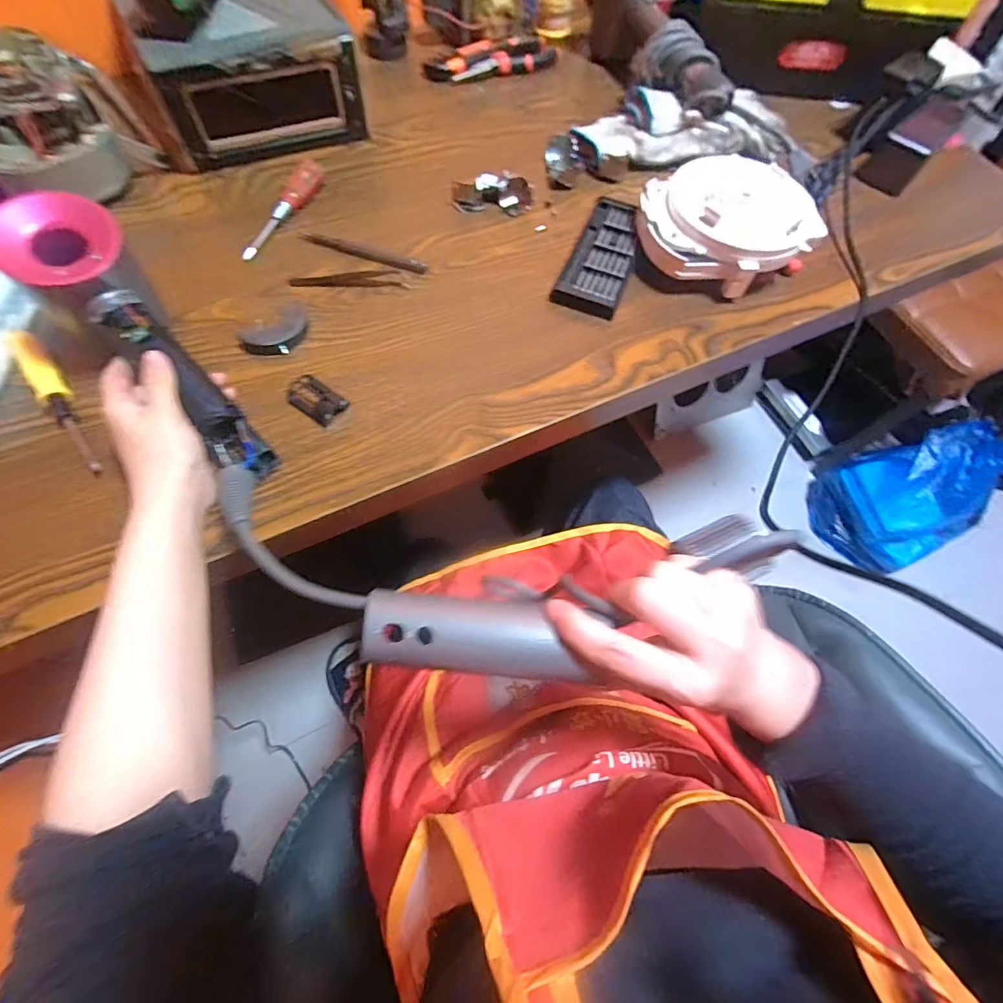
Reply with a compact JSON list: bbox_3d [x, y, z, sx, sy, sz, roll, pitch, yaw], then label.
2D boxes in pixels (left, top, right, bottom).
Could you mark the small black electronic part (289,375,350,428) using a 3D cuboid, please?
[{"bbox_3d":[-0.153,-0.085,0.390,0.045,0.016,0.031,33,66,13],"label":"small black electronic part"}]

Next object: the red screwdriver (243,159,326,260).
[{"bbox_3d":[-0.217,-0.298,0.475,0.025,0.022,0.144,18,64,6],"label":"red screwdriver"}]

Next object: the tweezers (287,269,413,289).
[{"bbox_3d":[-0.146,-0.216,0.456,0.108,0.005,0.023,-4,64,-5],"label":"tweezers"}]

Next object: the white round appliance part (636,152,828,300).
[{"bbox_3d":[0.219,-0.276,0.474,0.153,0.064,0.137,-26,68,-15],"label":"white round appliance part"}]

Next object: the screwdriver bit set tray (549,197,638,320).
[{"bbox_3d":[0.103,-0.252,0.484,0.063,0.020,0.164,19,64,7],"label":"screwdriver bit set tray"}]

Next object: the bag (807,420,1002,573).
[{"bbox_3d":[0.979,-0.034,1.134,0.297,0.386,0.286,-30,69,-16],"label":"bag"}]

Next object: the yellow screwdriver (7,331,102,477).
[{"bbox_3d":[-0.344,-0.080,0.364,0.020,0.017,0.157,-36,71,-19],"label":"yellow screwdriver"}]

